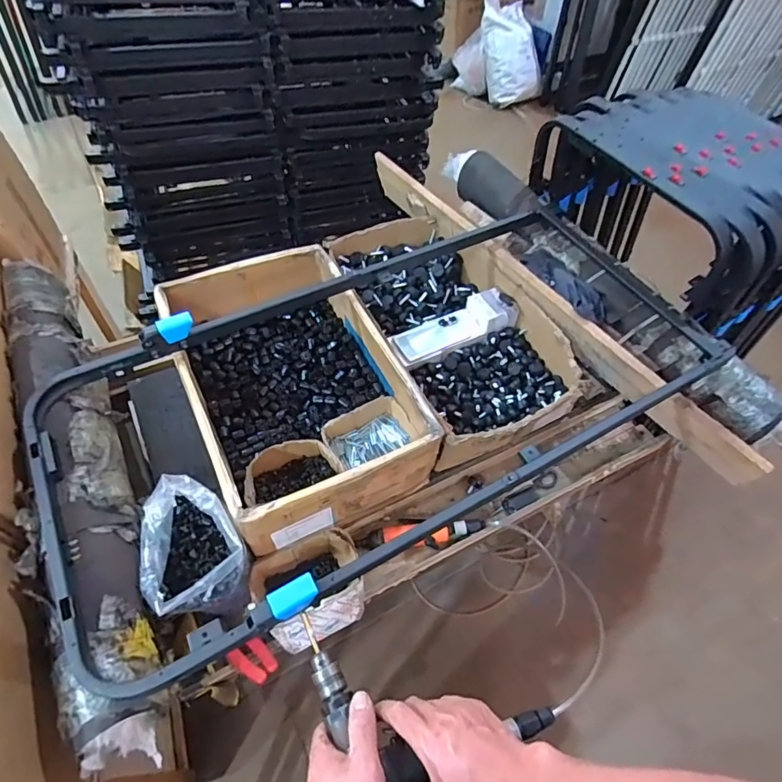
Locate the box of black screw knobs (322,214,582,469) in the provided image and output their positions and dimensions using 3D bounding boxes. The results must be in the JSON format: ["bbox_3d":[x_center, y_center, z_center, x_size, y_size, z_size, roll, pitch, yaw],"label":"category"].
[{"bbox_3d":[0.124,-0.153,1.052,0.339,0.102,0.617,-17,58,-15],"label":"box of black screw knobs"}]

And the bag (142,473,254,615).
[{"bbox_3d":[-0.287,0.221,0.726,0.129,0.091,0.189,-13,57,-12],"label":"bag"}]

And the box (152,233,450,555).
[{"bbox_3d":[-0.185,-0.018,0.923,0.342,0.167,0.537,-22,59,-18],"label":"box"}]

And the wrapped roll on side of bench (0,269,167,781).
[{"bbox_3d":[-0.490,0.078,0.744,0.130,0.081,0.862,-20,59,-17],"label":"wrapped roll on side of bench"}]

